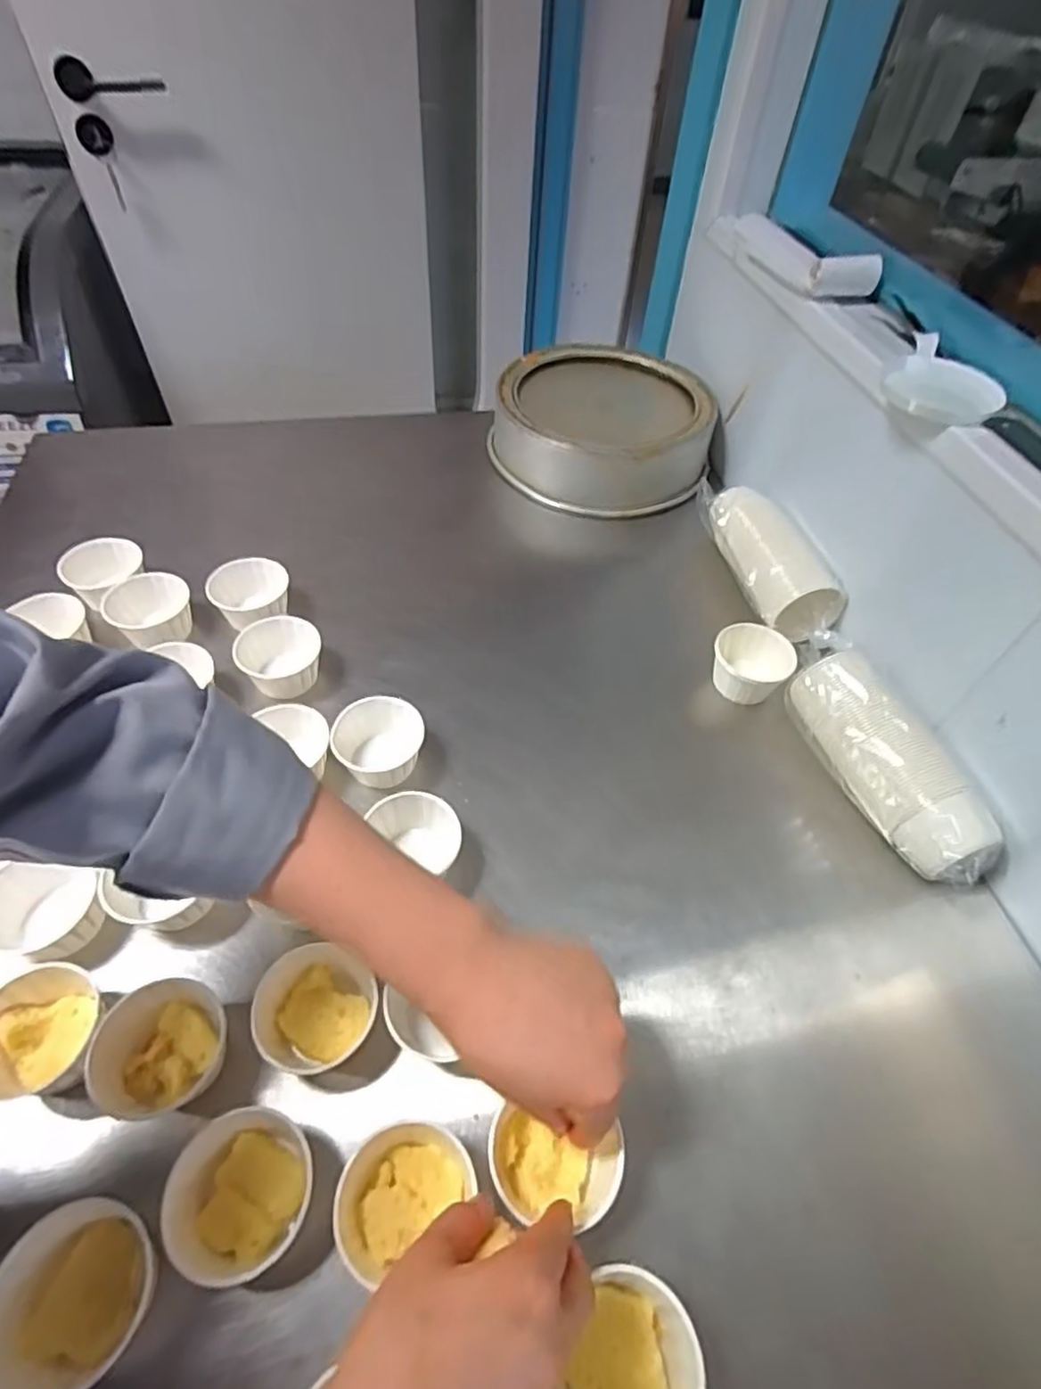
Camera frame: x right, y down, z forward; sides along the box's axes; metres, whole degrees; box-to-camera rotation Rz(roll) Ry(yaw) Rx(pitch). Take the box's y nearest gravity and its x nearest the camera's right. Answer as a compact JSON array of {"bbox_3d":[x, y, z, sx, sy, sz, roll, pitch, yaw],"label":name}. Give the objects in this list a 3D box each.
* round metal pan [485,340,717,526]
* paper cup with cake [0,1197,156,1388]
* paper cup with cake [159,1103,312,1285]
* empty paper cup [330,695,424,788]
[{"bbox_3d":[0.091,-0.316,0.768,0.233,0.094,0.217,2,52,-2],"label":"round metal pan"},{"bbox_3d":[-0.204,0.274,0.298,0.060,0.036,0.068,23,54,14],"label":"paper cup with cake"},{"bbox_3d":[-0.139,0.246,0.326,0.061,0.034,0.065,2,52,-2],"label":"paper cup with cake"},{"bbox_3d":[-0.105,0.043,0.492,0.065,0.042,0.069,2,52,-2],"label":"empty paper cup"}]

